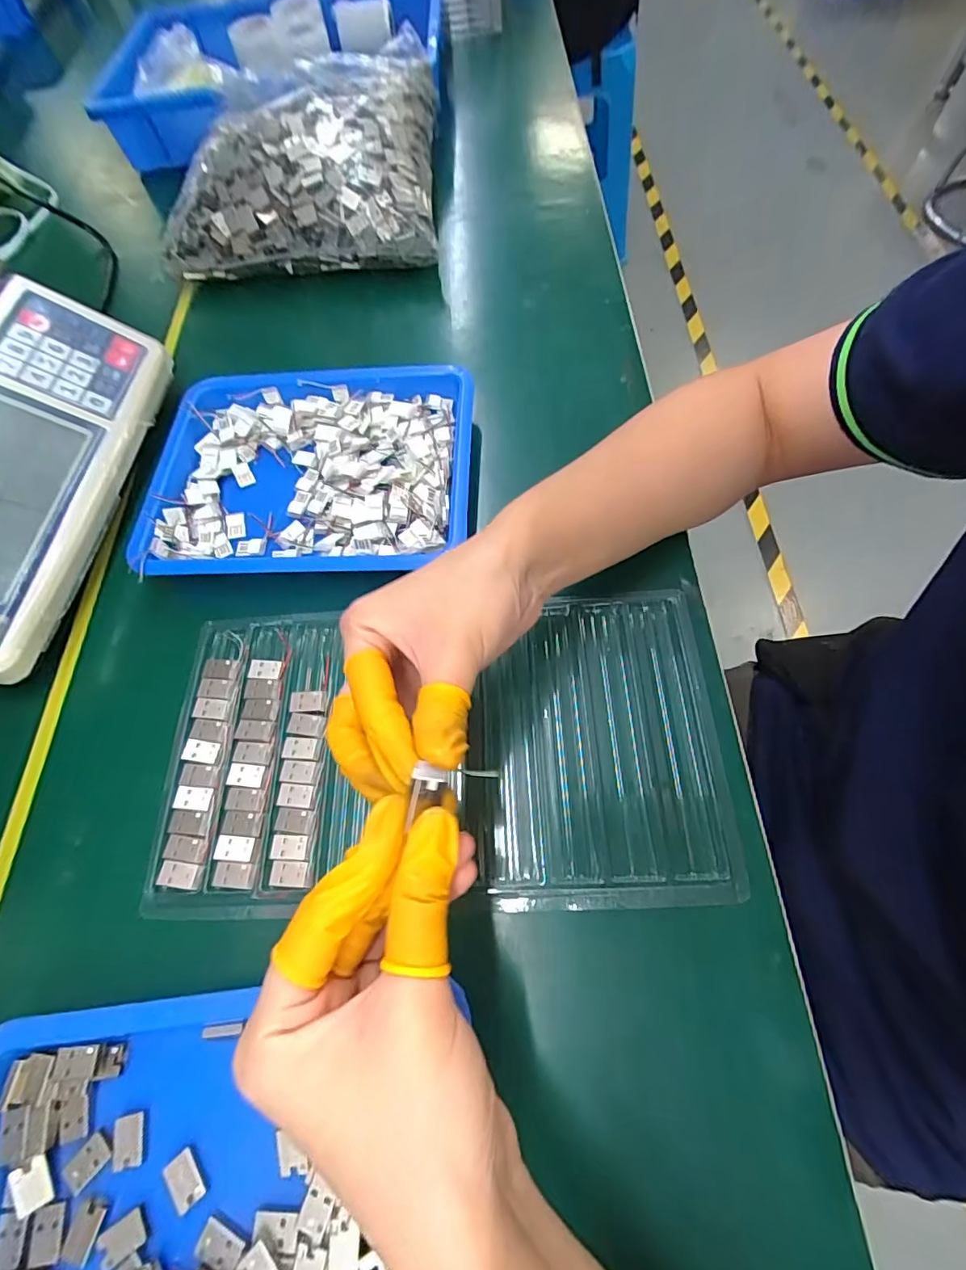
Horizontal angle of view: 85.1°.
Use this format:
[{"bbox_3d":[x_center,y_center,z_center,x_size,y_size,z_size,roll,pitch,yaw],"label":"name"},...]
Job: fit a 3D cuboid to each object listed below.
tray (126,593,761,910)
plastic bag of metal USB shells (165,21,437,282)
[{"bbox_3d":[-0.023,0.058,0.287,0.290,0.019,0.162,-3,65,1],"label":"tray"},{"bbox_3d":[-0.160,-0.418,0.459,0.231,0.087,0.192,-1,65,2],"label":"plastic bag of metal USB shells"}]

